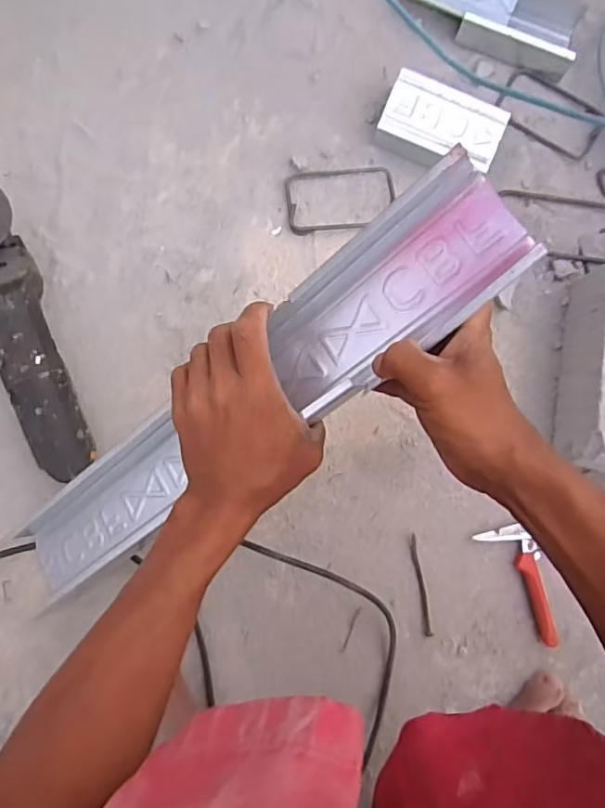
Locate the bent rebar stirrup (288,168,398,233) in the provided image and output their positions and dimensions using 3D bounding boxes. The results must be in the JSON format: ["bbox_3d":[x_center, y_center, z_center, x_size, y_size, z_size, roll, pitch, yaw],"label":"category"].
[{"bbox_3d":[0.042,-0.221,0.590,0.117,0.007,0.067,-8,84,-6],"label":"bent rebar stirrup"}]

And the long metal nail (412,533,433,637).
[{"bbox_3d":[0.119,0.180,0.545,0.008,0.004,0.098,-8,84,-6],"label":"long metal nail"}]

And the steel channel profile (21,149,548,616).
[{"bbox_3d":[-0.065,0.015,0.412,0.486,0.041,0.084,-36,87,23],"label":"steel channel profile"}]

